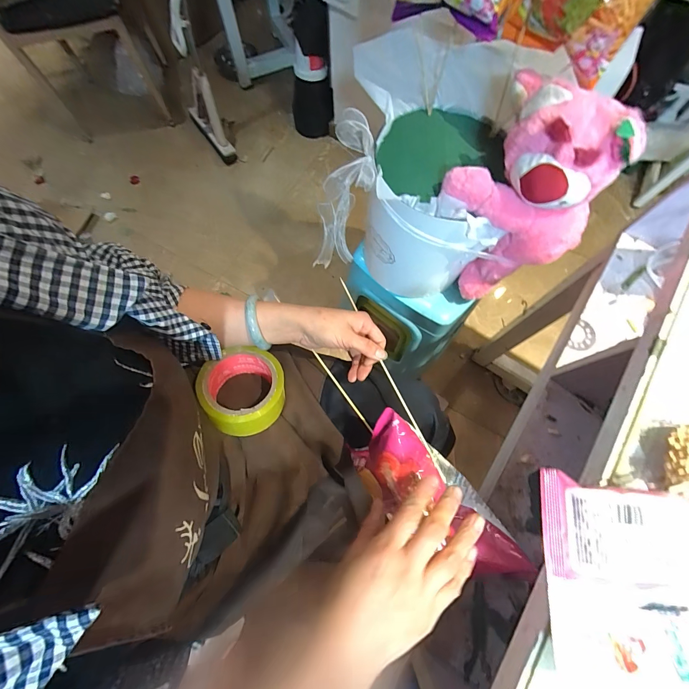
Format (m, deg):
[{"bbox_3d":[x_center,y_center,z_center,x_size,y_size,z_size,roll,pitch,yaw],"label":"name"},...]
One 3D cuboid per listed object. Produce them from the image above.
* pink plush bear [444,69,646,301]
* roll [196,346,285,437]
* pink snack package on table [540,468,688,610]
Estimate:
[{"bbox_3d":[0.246,-0.194,0.485,0.145,0.308,0.191,-42,76,-12],"label":"pink plush bear"},{"bbox_3d":[-0.127,0.059,0.405,0.100,0.053,0.100,4,60,-7],"label":"roll"},{"bbox_3d":[0.227,0.137,0.219,0.164,0.017,0.073,5,72,2],"label":"pink snack package on table"}]

